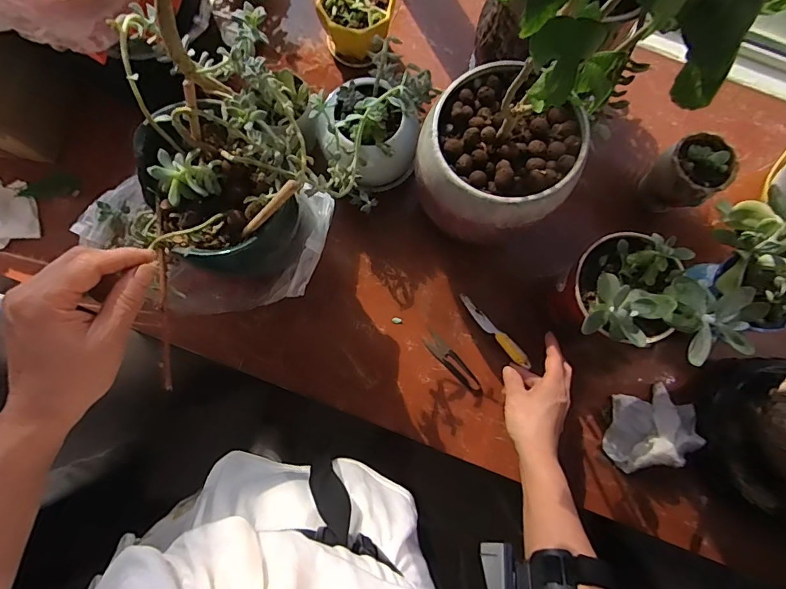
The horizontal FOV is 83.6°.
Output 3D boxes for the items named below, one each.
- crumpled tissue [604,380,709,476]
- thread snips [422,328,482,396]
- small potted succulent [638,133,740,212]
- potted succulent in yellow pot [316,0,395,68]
[{"bbox_3d":[0.338,0.170,0.565,0.122,0.049,0.090,-16,80,-4],"label":"crumpled tissue"},{"bbox_3d":[0.083,0.094,0.596,0.104,0.004,0.023,44,82,6],"label":"thread snips"},{"bbox_3d":[0.383,-0.156,0.585,0.075,0.099,0.076,0,80,-1],"label":"small potted succulent"},{"bbox_3d":[-0.053,-0.396,0.632,0.103,0.082,0.119,4,80,-1],"label":"potted succulent in yellow pot"}]

